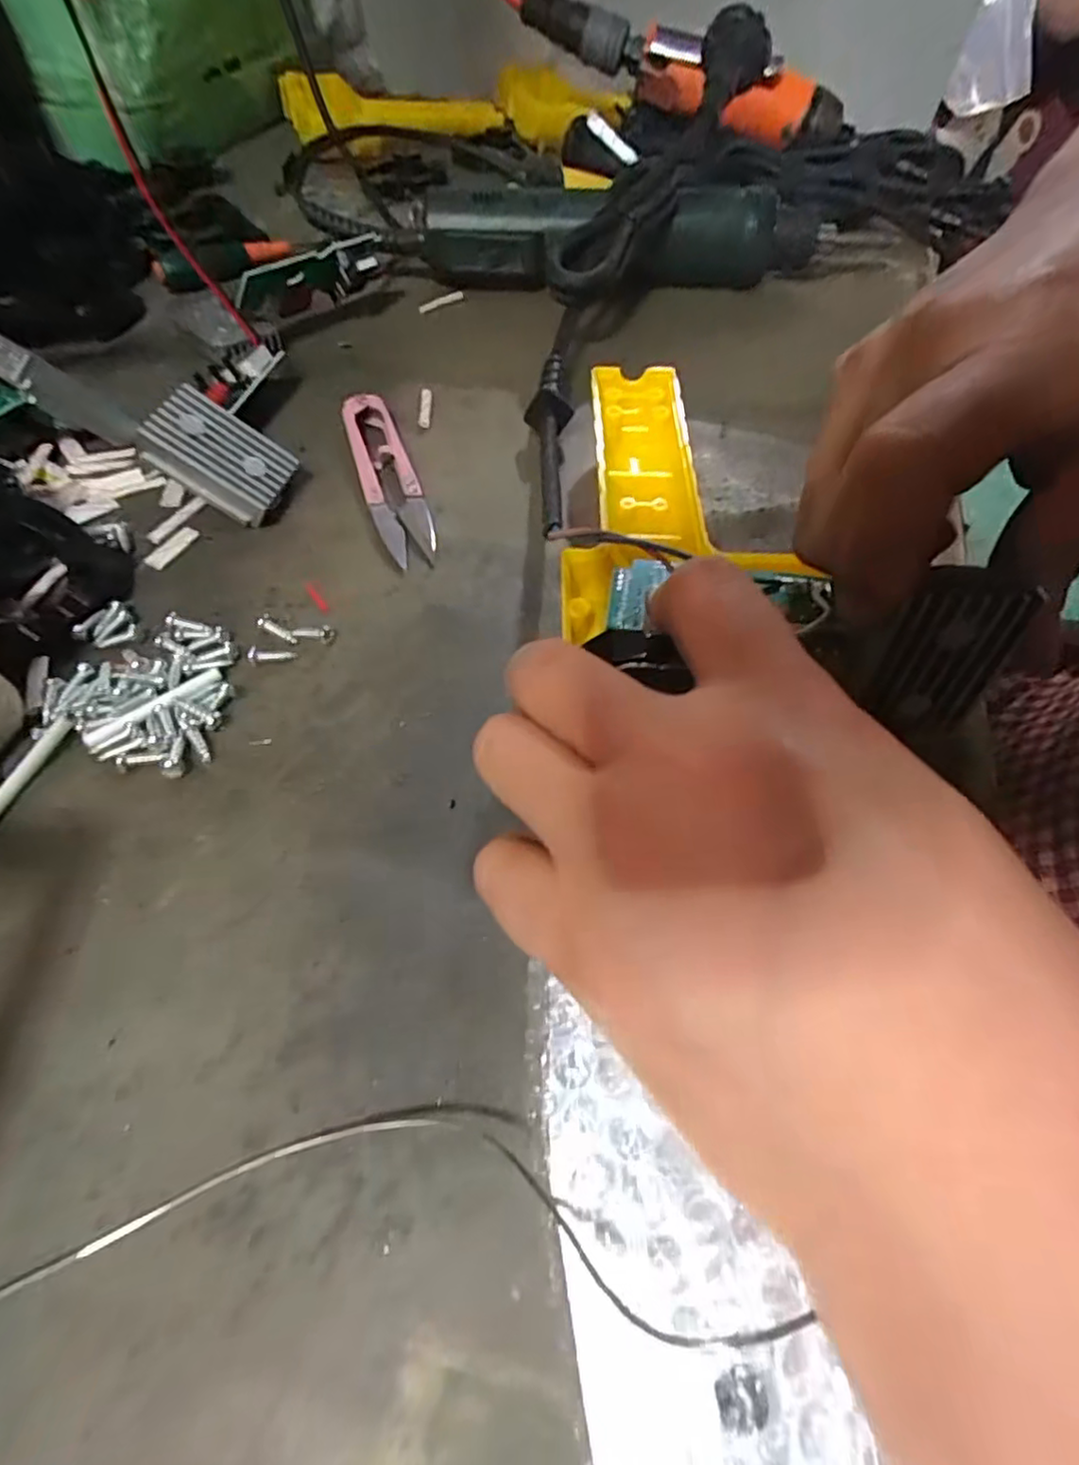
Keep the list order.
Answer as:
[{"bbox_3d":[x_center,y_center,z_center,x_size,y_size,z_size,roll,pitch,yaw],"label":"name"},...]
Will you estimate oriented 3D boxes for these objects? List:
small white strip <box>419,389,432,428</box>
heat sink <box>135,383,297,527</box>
[{"bbox_3d":[-0.051,-0.146,0.282,0.006,0.004,0.028,-1,57,-2],"label":"small white strip"},{"bbox_3d":[-0.116,-0.101,0.229,0.045,0.008,0.031,31,67,-24],"label":"heat sink"}]

